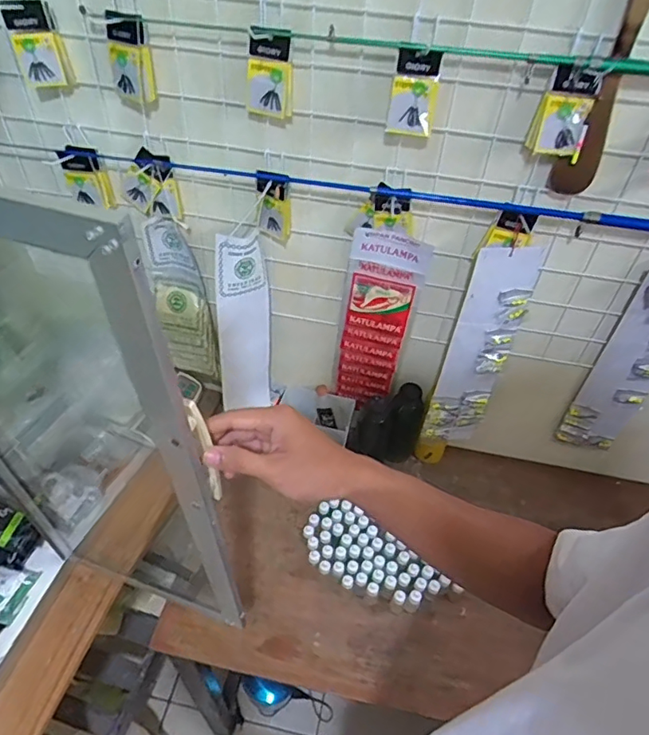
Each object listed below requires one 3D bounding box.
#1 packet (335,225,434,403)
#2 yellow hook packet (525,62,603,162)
[{"bbox_3d":[0.087,-0.063,0.904,0.119,0.361,0.037,6,46,2],"label":"packet"},{"bbox_3d":[0.277,-0.293,0.612,0.060,0.111,0.026,23,65,16],"label":"yellow hook packet"}]

